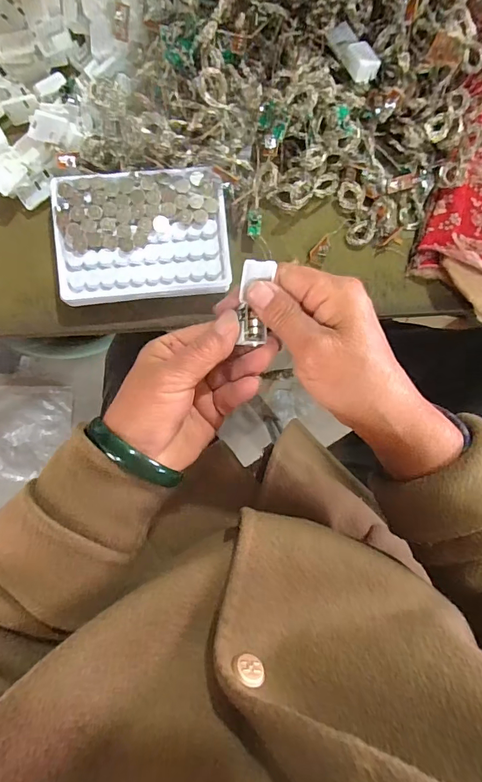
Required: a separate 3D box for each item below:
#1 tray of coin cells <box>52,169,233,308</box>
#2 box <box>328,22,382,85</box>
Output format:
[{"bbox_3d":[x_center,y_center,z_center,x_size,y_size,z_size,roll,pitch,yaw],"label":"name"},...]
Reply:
[{"bbox_3d":[-0.075,-0.119,0.315,0.128,0.012,0.094,-4,90,-3],"label":"tray of coin cells"},{"bbox_3d":[0.085,-0.256,0.308,0.020,0.015,0.049,-22,72,-2],"label":"box"}]

